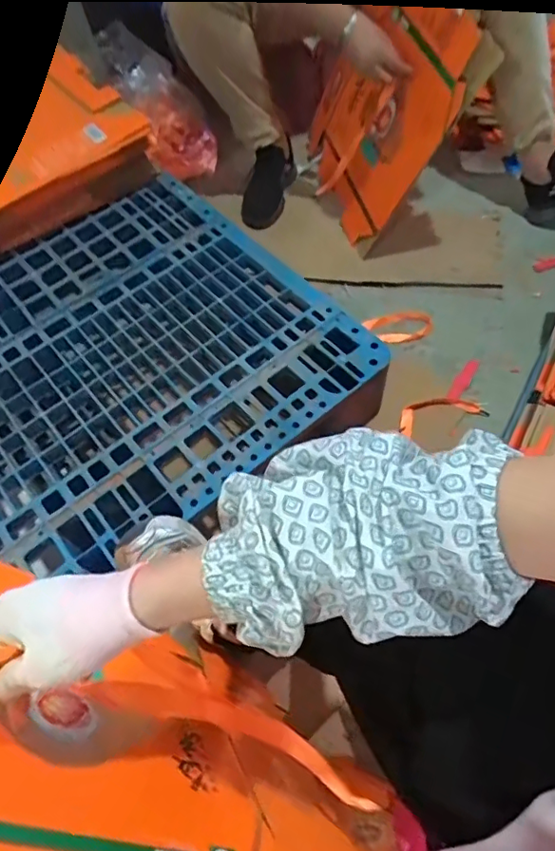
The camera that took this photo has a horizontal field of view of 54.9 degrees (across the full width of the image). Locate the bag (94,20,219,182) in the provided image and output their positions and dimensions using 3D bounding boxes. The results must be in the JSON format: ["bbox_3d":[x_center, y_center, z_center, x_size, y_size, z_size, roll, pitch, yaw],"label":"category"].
[{"bbox_3d":[-0.270,-0.757,1.240,0.207,0.281,0.250,-15,61,-6],"label":"bag"}]

